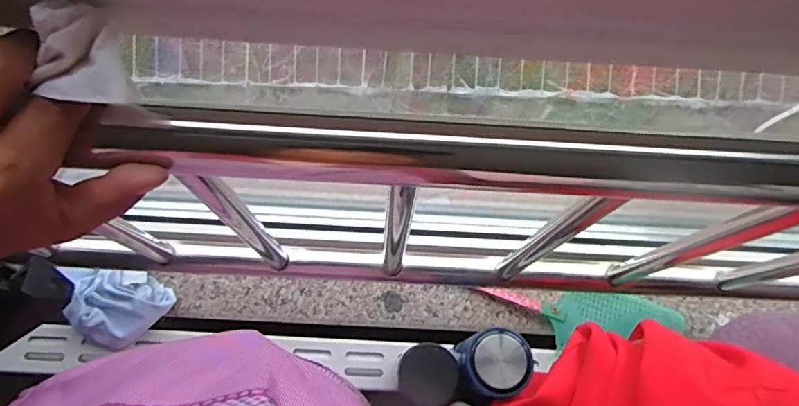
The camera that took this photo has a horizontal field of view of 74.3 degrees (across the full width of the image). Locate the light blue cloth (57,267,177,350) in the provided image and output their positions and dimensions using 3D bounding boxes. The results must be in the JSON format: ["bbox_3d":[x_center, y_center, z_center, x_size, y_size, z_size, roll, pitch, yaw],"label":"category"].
[{"bbox_3d":[-0.363,0.122,0.666,0.124,0.053,0.096,29,75,6],"label":"light blue cloth"}]

